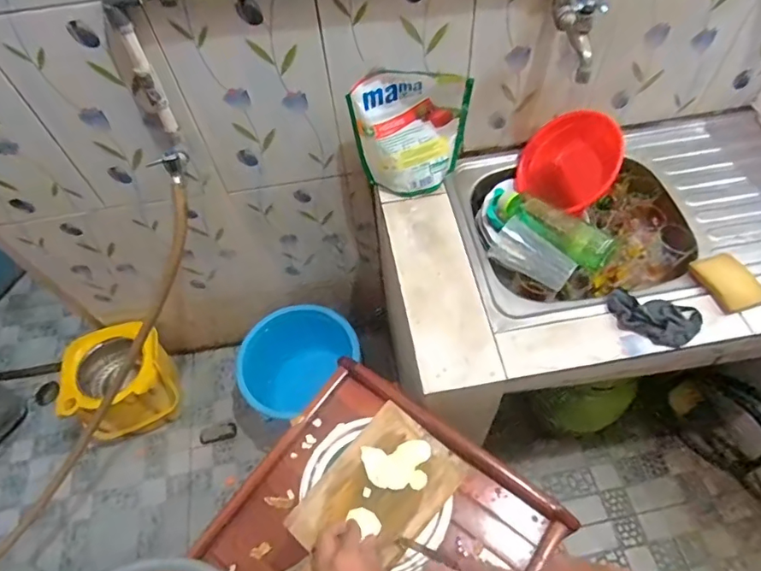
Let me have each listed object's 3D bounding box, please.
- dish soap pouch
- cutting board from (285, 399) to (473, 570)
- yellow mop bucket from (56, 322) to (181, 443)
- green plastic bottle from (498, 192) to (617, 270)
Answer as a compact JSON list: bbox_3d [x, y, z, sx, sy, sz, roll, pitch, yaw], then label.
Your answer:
[{"bbox_3d":[0.058,-0.270,0.898,0.204,0.220,0.076,-11,58,-3],"label":"dish soap pouch"},{"bbox_3d":[-0.030,0.259,0.571,0.255,0.017,0.124,-39,63,-18],"label":"cutting board"},{"bbox_3d":[-0.724,0.280,1.429,0.273,0.286,0.219,-22,59,-10],"label":"yellow mop bucket"},{"bbox_3d":[0.315,-0.106,0.905,0.072,0.077,0.210,-37,62,-18],"label":"green plastic bottle"}]

